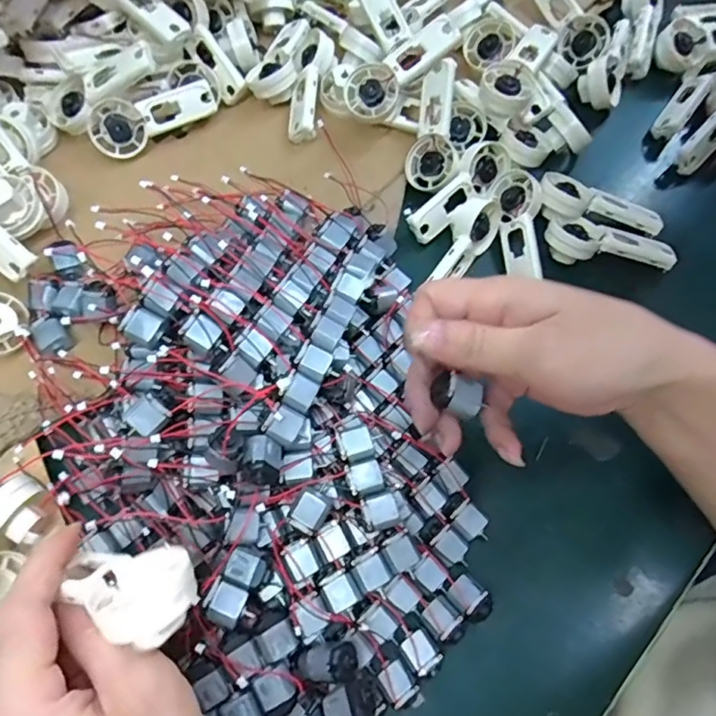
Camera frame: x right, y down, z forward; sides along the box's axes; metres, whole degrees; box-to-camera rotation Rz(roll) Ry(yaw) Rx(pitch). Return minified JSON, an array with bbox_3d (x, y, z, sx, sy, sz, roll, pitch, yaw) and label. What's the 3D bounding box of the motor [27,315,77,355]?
[{"bbox_3d":[-0.193,-0.014,0.338,0.019,0.013,0.024,-36,73,-13],"label":"motor"}]

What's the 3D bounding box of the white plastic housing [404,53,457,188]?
[{"bbox_3d":[0.058,-0.171,0.395,0.036,0.016,0.090,7,103,2],"label":"white plastic housing"}]

